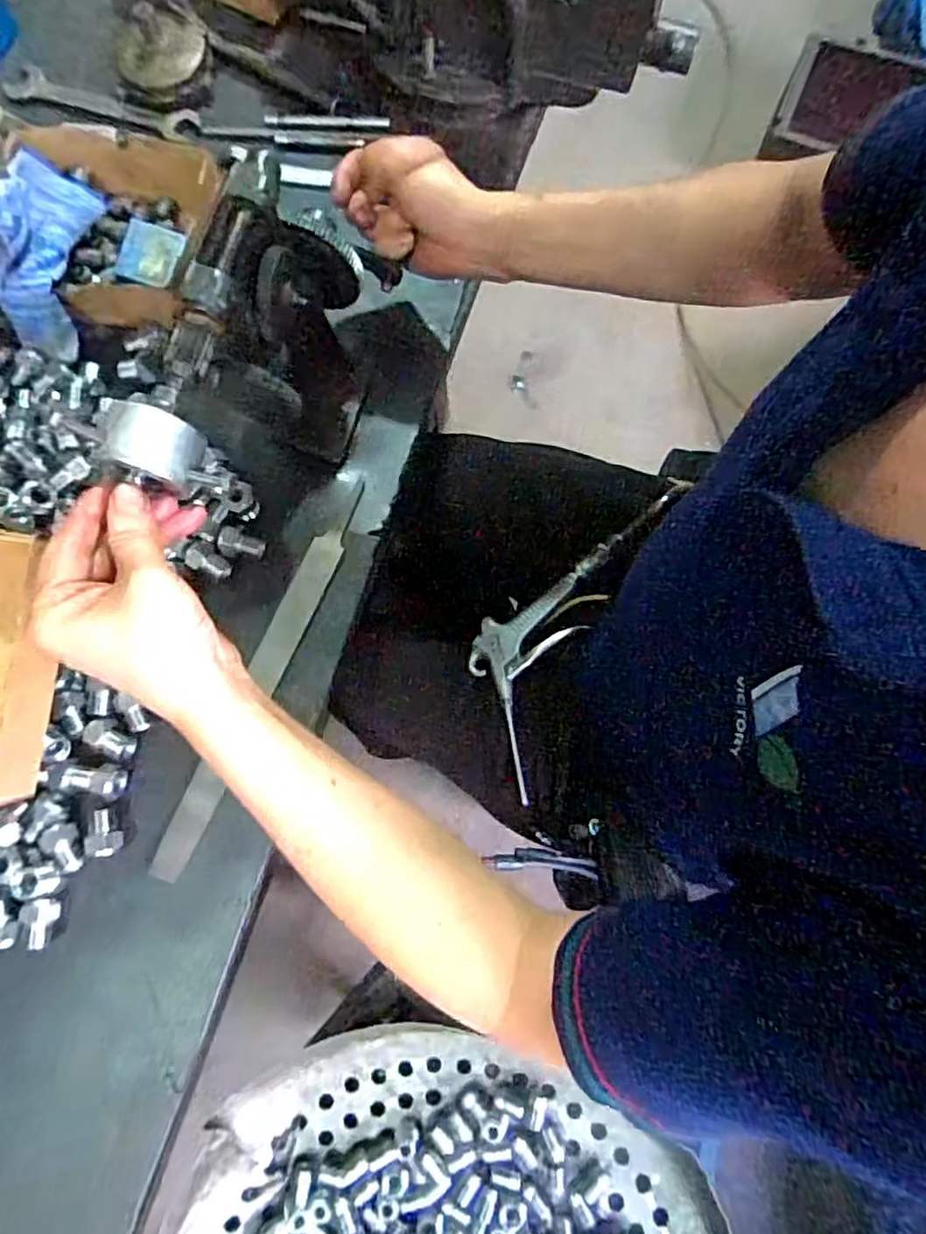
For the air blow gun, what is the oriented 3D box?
[{"bbox_3d":[0.077,0.000,0.589,0.112,0.026,0.291,27,88,25],"label":"air blow gun"}]

